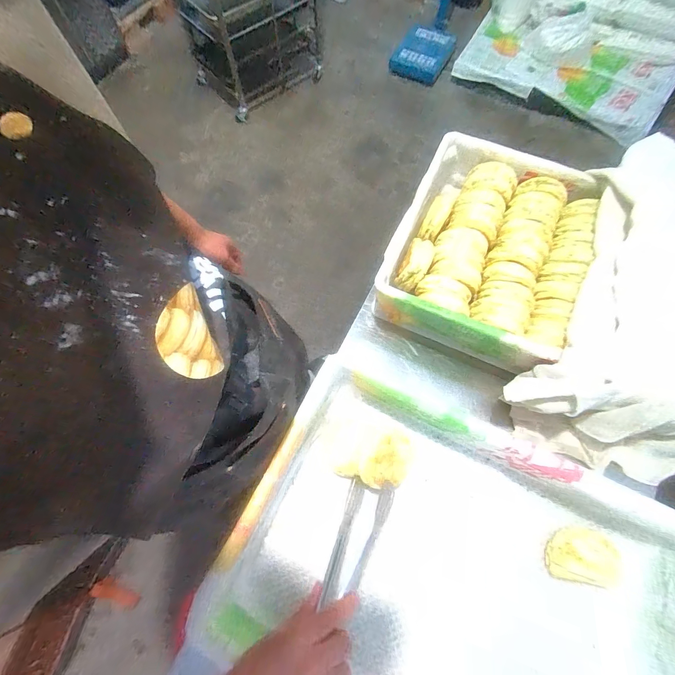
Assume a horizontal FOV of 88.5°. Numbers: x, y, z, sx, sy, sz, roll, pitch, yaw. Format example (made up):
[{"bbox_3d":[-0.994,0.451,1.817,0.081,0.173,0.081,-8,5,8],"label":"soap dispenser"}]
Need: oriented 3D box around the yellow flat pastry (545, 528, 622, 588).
[{"bbox_3d":[0.377,0.335,0.528,0.102,0.027,0.075,12,70,5],"label":"yellow flat pastry"}]

